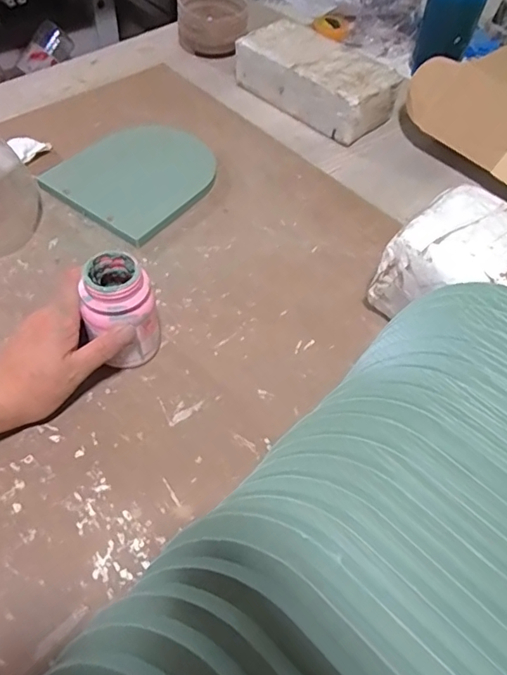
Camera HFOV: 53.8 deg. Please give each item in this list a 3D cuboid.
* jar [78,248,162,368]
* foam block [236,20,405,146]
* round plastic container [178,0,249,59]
[{"bbox_3d":[-0.104,-0.021,0.395,0.054,0.086,0.053,2,56,-4],"label":"jar"},{"bbox_3d":[0.079,-0.339,0.650,0.205,0.062,0.098,39,61,20],"label":"foam block"},{"bbox_3d":[-0.062,-0.461,0.725,0.098,0.070,0.099,1,56,-4],"label":"round plastic container"}]

